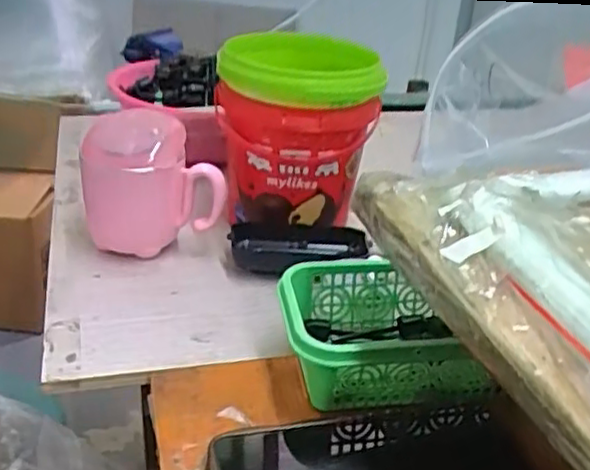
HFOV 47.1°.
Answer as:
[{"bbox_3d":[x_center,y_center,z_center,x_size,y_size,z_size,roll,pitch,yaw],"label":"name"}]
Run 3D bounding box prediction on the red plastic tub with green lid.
[{"bbox_3d":[-0.001,-0.093,0.555,0.125,0.139,0.112,3,28,-4],"label":"red plastic tub with green lid"}]

